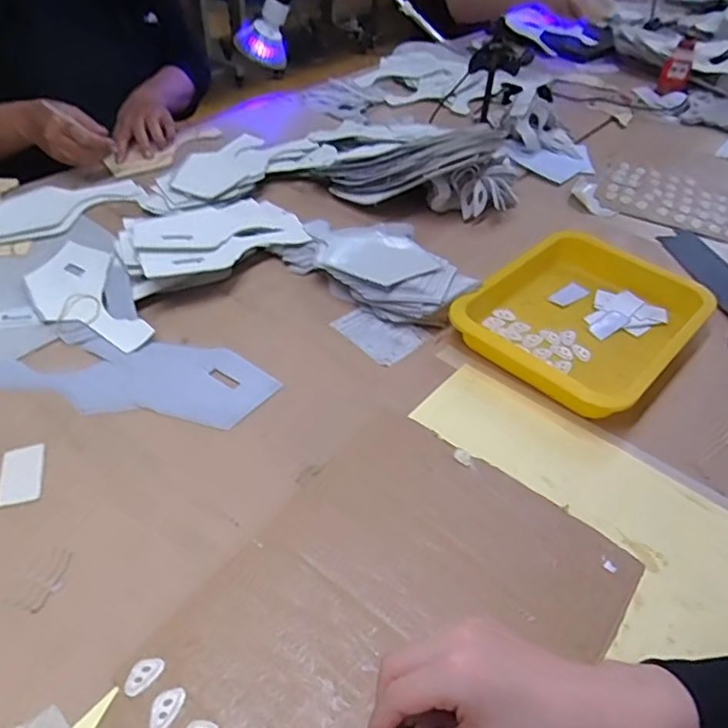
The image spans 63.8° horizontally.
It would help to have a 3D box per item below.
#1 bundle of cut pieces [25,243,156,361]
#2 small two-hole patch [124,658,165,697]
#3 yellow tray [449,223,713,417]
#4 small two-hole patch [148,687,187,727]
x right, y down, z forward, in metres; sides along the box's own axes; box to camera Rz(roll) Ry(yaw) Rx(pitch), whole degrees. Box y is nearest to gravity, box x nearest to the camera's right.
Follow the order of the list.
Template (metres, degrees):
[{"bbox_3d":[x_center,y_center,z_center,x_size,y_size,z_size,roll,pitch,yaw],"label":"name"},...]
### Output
[{"bbox_3d":[-0.299,-0.074,0.624,0.088,0.025,0.200,-24,52,-27],"label":"bundle of cut pieces"},{"bbox_3d":[-0.142,0.200,0.376,0.016,0.004,0.026,30,50,23],"label":"small two-hole patch"},{"bbox_3d":[0.232,-0.050,0.628,0.200,0.045,0.242,32,51,24],"label":"yellow tray"},{"bbox_3d":[-0.123,0.214,0.362,0.016,0.004,0.026,21,47,15],"label":"small two-hole patch"}]

